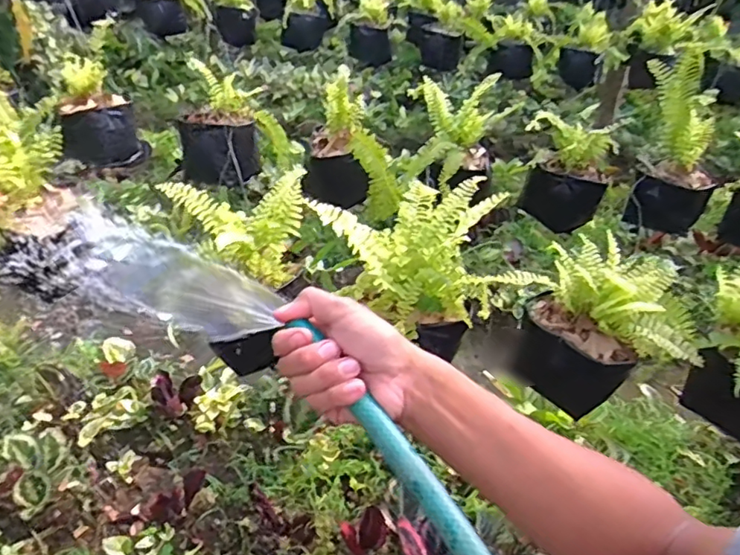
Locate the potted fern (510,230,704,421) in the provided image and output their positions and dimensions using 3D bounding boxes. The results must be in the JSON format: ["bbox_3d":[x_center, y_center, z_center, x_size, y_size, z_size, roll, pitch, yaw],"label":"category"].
[{"bbox_3d":[0.324,0.079,0.778,0.213,0.203,0.128,25,41,26],"label":"potted fern"}]

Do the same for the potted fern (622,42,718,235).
[{"bbox_3d":[0.678,-0.283,1.246,0.174,0.360,0.172,5,36,2],"label":"potted fern"}]

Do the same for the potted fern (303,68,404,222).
[{"bbox_3d":[-0.031,-0.261,1.150,0.195,0.228,0.188,3,36,-1],"label":"potted fern"}]

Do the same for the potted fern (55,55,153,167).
[{"bbox_3d":[-0.561,-0.336,1.185,0.148,0.185,0.127,-8,38,-16],"label":"potted fern"}]

